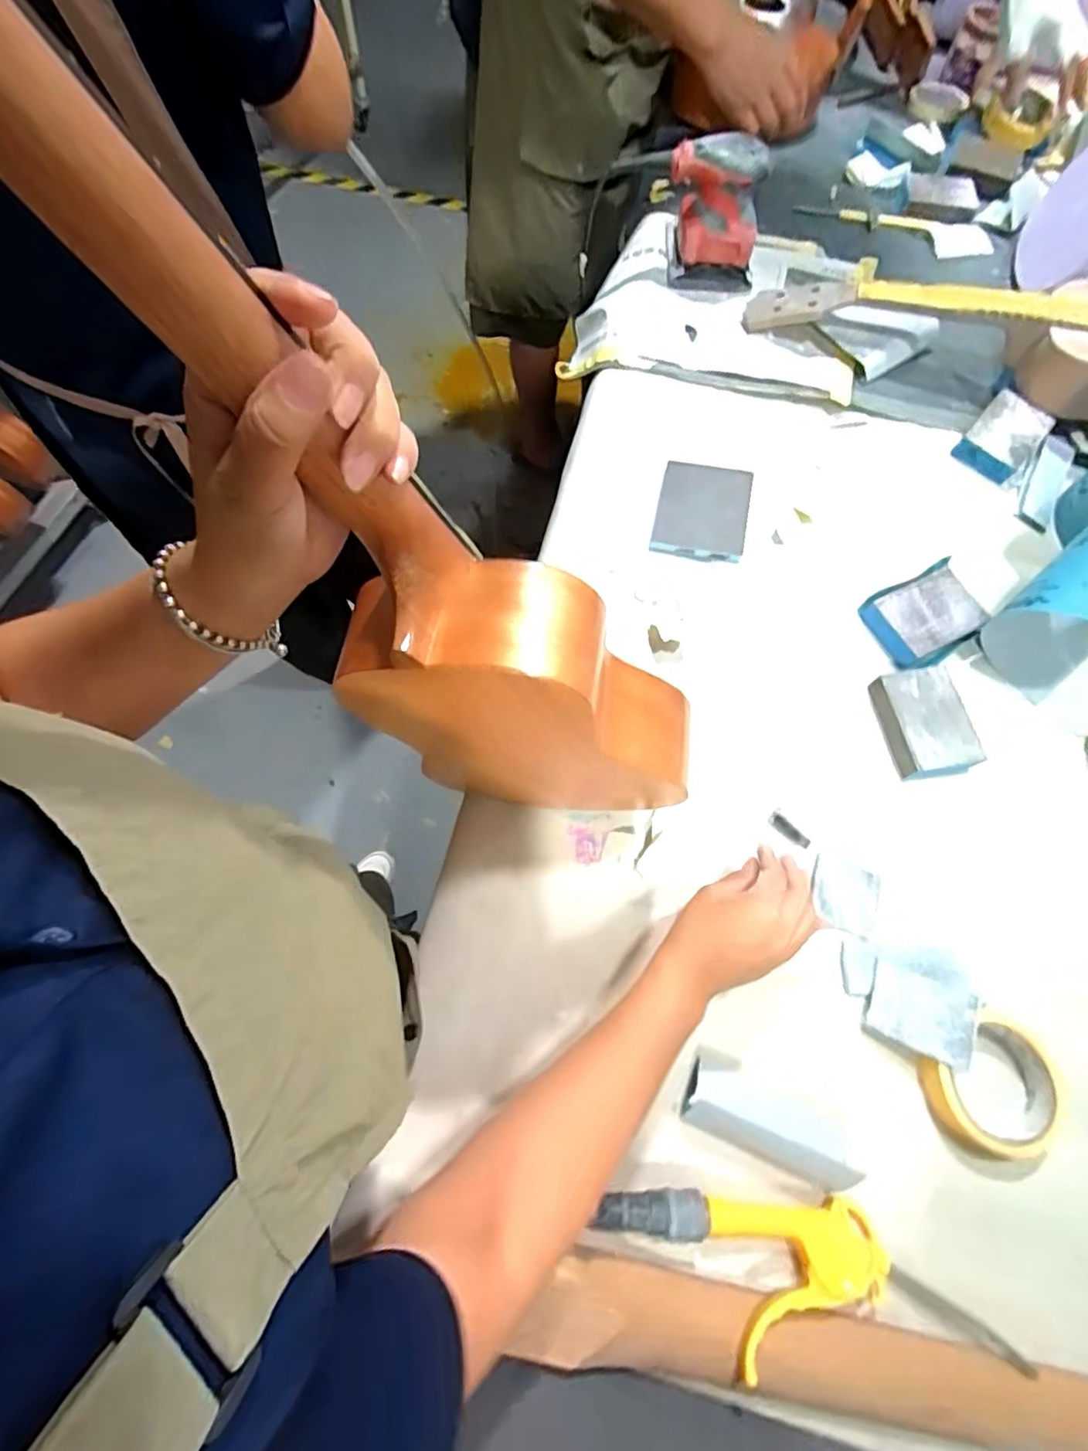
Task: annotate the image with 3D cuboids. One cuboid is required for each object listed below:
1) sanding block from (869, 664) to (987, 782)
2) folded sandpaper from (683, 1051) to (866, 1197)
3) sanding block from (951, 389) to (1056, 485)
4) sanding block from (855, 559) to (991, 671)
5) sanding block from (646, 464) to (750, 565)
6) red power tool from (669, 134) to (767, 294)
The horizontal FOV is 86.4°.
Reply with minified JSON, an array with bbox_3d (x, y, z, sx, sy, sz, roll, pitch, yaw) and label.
[{"bbox_3d":[0.366,-0.005,0.550,0.076,0.024,0.101,-6,69,-4],"label":"sanding block"},{"bbox_3d":[0.165,0.291,0.425,0.120,0.042,0.049,24,70,7],"label":"folded sandpaper"},{"bbox_3d":[0.542,-0.340,0.681,0.071,0.033,0.097,41,76,15],"label":"sanding block"},{"bbox_3d":[0.390,-0.110,0.591,0.103,0.024,0.087,-24,72,-11],"label":"sanding block"},{"bbox_3d":[0.175,-0.236,0.639,0.097,0.012,0.122,13,69,3],"label":"sanding block"},{"bbox_3d":[0.212,-0.632,0.722,0.125,0.125,0.074,14,69,3],"label":"red power tool"}]

